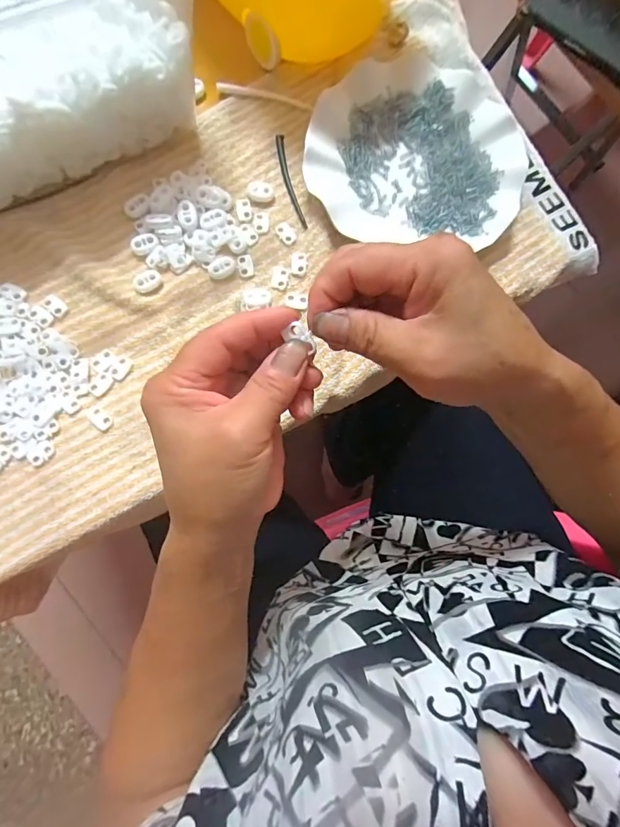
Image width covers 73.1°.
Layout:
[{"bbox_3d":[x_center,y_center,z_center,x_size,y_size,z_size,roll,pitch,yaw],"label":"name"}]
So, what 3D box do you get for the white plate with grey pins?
[{"bbox_3d":[0.089,-0.235,0.359,0.181,0.031,0.182,0,79,0],"label":"white plate with grey pins"}]

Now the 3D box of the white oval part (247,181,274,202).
[{"bbox_3d":[-0.042,-0.187,0.352,0.020,0.005,0.016,20,80,4],"label":"white oval part"}]

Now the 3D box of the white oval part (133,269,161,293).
[{"bbox_3d":[-0.130,-0.107,0.336,0.022,0.005,0.016,-33,86,-9],"label":"white oval part"}]

